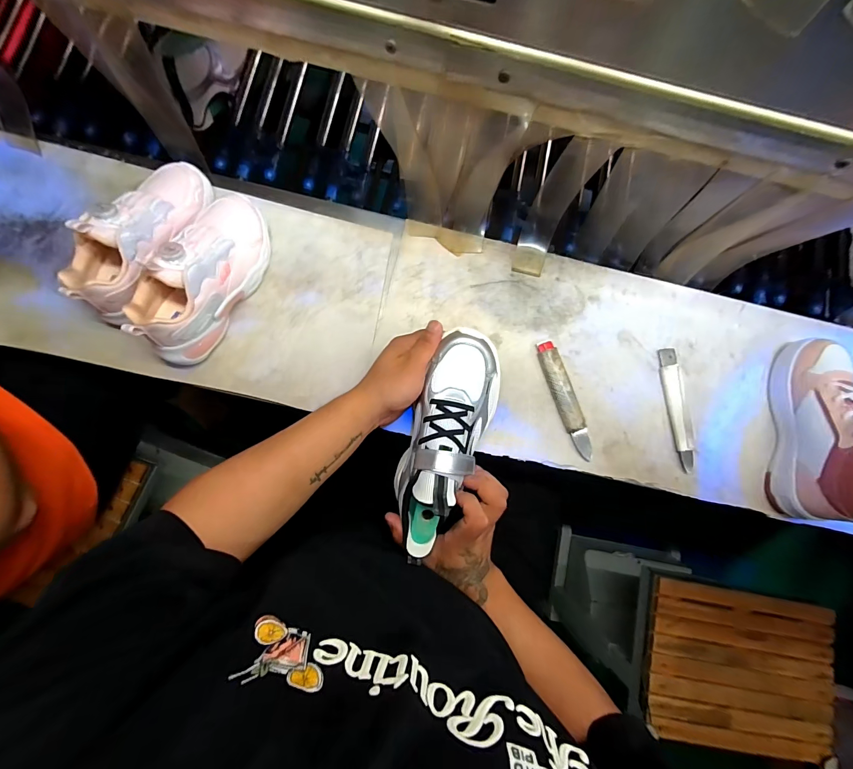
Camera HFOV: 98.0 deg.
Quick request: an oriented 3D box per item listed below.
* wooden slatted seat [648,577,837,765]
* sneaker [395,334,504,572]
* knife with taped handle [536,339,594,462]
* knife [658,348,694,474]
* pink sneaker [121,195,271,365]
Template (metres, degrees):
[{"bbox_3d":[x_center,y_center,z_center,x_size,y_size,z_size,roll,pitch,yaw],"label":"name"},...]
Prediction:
[{"bbox_3d":[0.605,0.546,0.706,0.351,0.029,0.269,11,80,-3],"label":"wooden slatted seat"},{"bbox_3d":[0.025,0.065,0.408,0.087,0.081,0.247,18,84,-1],"label":"sneaker"},{"bbox_3d":[0.190,0.019,0.499,0.030,0.013,0.164,-18,83,-7],"label":"knife with taped handle"},{"bbox_3d":[0.345,0.033,0.510,0.026,0.012,0.167,-5,81,-5],"label":"knife"},{"bbox_3d":[-0.270,-0.136,0.451,0.078,0.096,0.223,31,80,1],"label":"pink sneaker"}]

